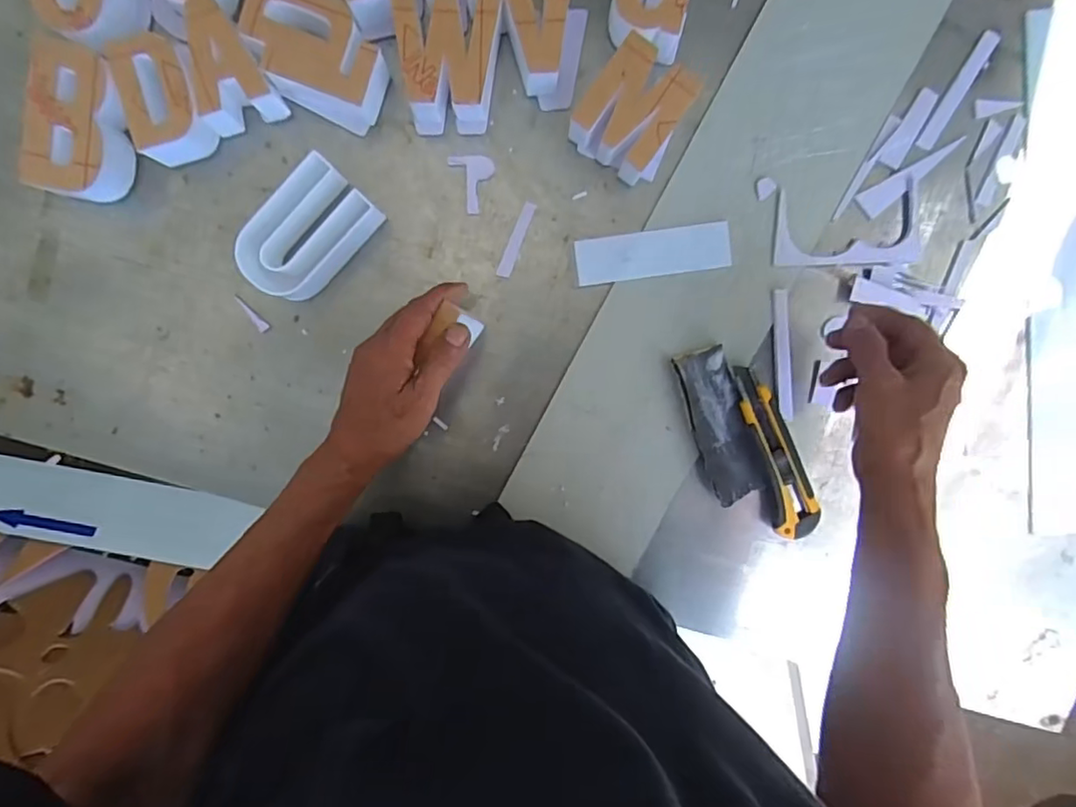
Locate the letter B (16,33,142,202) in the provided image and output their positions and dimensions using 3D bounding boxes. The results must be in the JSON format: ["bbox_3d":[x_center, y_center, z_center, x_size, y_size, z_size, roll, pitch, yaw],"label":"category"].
[{"bbox_3d":[-0.358,-0.217,0.478,0.061,0.055,0.107,16,95,-3],"label":"letter B"}]

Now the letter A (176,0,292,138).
[{"bbox_3d":[-0.250,-0.266,0.481,0.061,0.047,0.085,-24,95,1],"label":"letter A"}]

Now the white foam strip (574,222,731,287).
[{"bbox_3d":[0.099,-0.129,0.520,0.131,0.007,0.040,-8,95,-1],"label":"white foam strip"}]

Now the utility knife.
[{"bbox_3d":[0.210,0.042,0.530,0.039,0.017,0.154,-18,95,0],"label":"utility knife"}]

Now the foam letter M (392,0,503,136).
[{"bbox_3d":[-0.073,-0.272,0.483,0.087,0.047,0.094,5,95,-2],"label":"foam letter M"}]

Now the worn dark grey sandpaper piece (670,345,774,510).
[{"bbox_3d":[0.160,0.019,0.531,0.050,0.016,0.136,-21,95,1],"label":"worn dark grey sandpaper piece"}]

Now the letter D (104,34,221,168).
[{"bbox_3d":[-0.296,-0.240,0.482,0.060,0.048,0.083,-18,95,0],"label":"letter D"}]

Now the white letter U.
[{"bbox_3d":[-0.189,-0.137,0.495,0.066,0.041,0.108,44,93,-5],"label":"white letter U"}]

